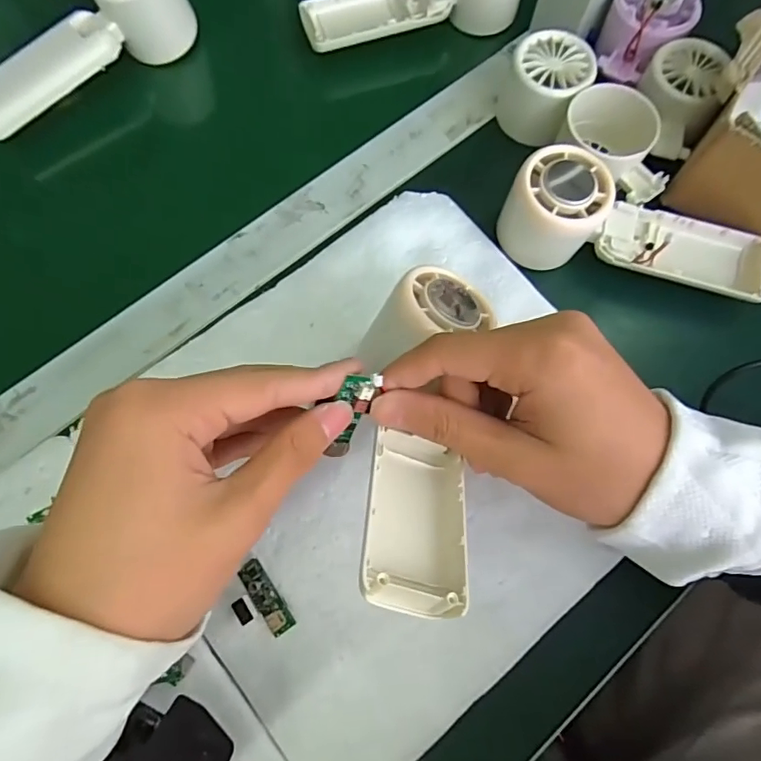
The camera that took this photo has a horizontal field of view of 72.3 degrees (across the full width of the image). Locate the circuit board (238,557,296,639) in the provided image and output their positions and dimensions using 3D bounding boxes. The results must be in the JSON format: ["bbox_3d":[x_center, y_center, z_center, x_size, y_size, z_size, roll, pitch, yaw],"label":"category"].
[{"bbox_3d":[-0.059,0.112,0.268,0.012,0.007,0.039,-34,79,-10],"label":"circuit board"}]

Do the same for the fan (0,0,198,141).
[{"bbox_3d":[-0.209,-0.231,0.359,0.161,0.054,0.048,-40,80,-11],"label":"fan"}]

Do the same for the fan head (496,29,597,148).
[{"bbox_3d":[0.110,-0.197,0.357,0.054,0.046,0.063,29,75,6],"label":"fan head"}]

